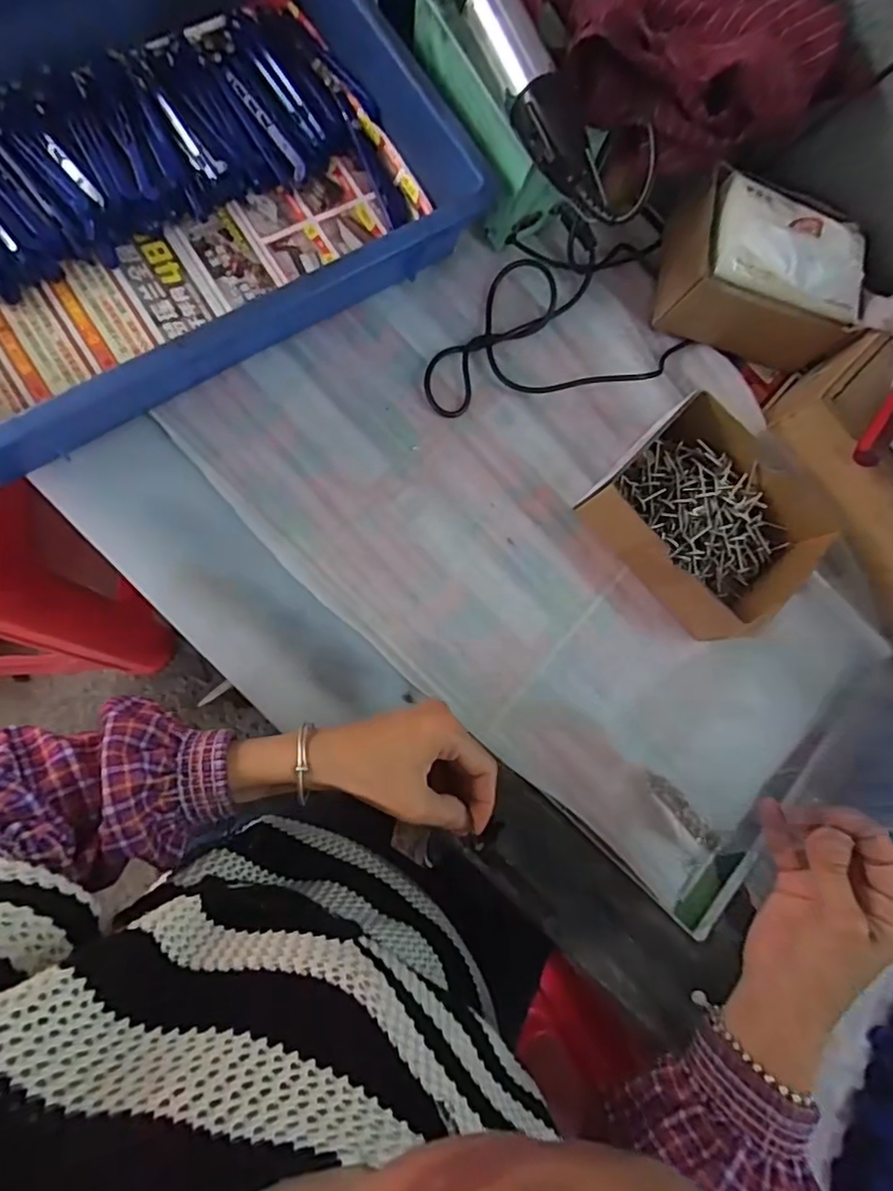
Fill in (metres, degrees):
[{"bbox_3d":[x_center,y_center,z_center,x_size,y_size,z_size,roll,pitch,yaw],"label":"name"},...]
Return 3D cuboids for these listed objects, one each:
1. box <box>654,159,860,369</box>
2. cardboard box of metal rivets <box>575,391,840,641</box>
[{"bbox_3d":[0.260,-0.262,0.497,0.147,0.089,0.117,14,79,-10],"label":"box"},{"bbox_3d":[0.208,-0.061,0.477,0.133,0.061,0.163,-43,93,-14],"label":"cardboard box of metal rivets"}]

